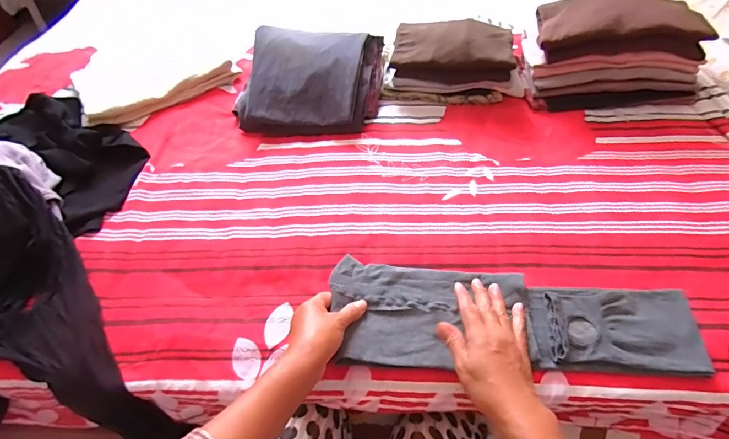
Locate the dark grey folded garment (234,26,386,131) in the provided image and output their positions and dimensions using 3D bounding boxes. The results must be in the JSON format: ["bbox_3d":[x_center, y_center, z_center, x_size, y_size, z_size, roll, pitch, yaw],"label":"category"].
[{"bbox_3d":[-0.105,-0.280,0.798,0.263,0.104,0.232,3,50,8],"label":"dark grey folded garment"}]

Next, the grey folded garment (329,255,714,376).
[{"bbox_3d":[0.175,0.132,0.504,0.438,0.029,0.141,5,51,8],"label":"grey folded garment"}]

